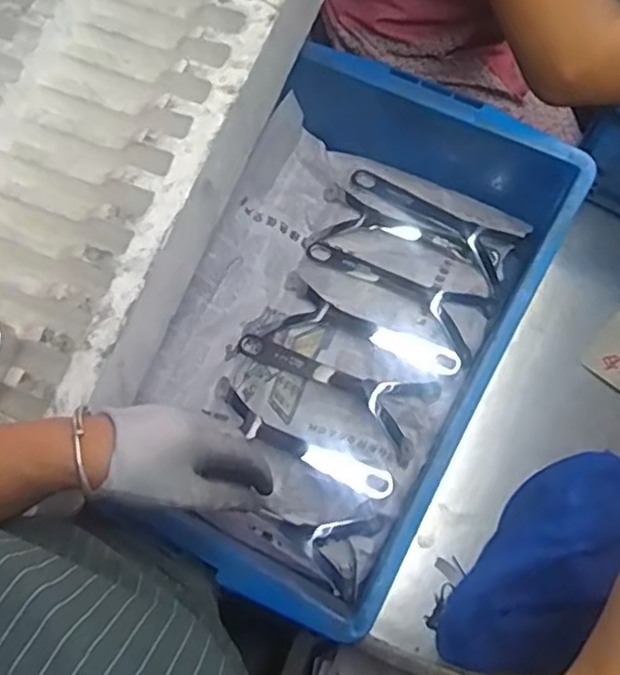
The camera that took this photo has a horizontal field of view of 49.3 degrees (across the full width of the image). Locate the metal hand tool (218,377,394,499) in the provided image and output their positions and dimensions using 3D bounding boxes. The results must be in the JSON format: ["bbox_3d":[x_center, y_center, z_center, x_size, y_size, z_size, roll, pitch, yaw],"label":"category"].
[{"bbox_3d":[-0.014,0.109,0.709,0.214,0.025,0.038,29,76,11],"label":"metal hand tool"}]

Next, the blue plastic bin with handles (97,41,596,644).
[{"bbox_3d":[0.024,-0.021,0.682,0.328,0.159,0.517,25,75,10],"label":"blue plastic bin with handles"}]

